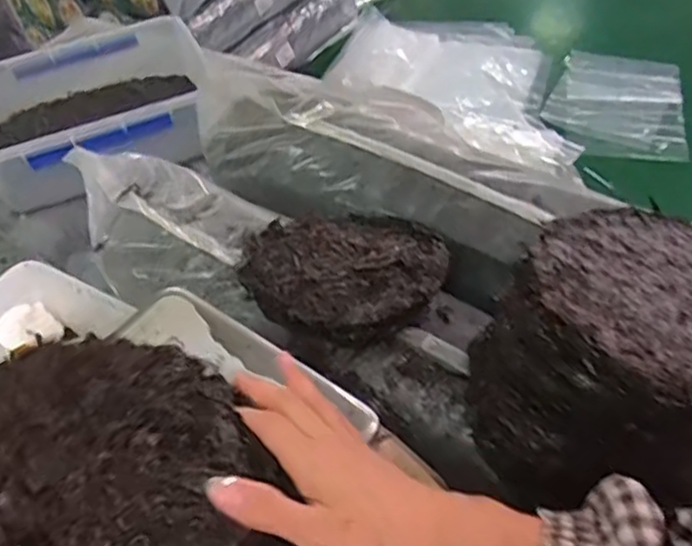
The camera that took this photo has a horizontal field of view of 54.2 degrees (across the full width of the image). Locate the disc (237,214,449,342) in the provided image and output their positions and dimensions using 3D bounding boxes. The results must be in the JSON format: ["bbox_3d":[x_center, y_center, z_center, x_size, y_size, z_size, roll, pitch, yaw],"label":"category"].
[{"bbox_3d":[0.002,-0.008,0.697,0.199,0.044,0.192,-3,50,4],"label":"disc"}]

